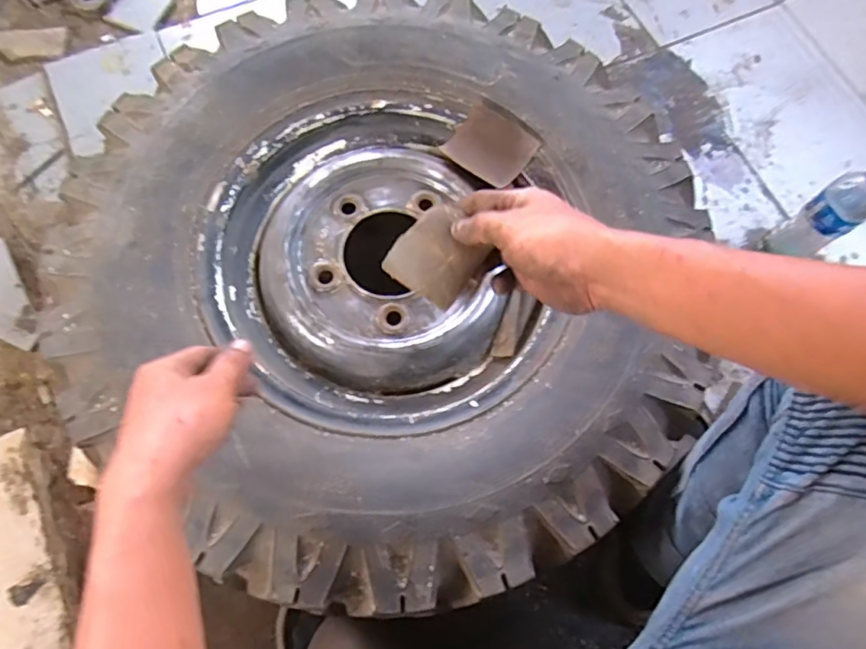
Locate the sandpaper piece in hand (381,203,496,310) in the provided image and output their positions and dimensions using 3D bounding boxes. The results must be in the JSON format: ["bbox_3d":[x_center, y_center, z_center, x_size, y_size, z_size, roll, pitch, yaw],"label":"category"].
[{"bbox_3d":[0.004,-0.053,0.437,0.060,0.015,0.066,38,76,10],"label":"sandpaper piece in hand"}]

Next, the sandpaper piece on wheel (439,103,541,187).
[{"bbox_3d":[0.073,-0.228,0.710,0.098,0.021,0.082,42,100,9],"label":"sandpaper piece on wheel"}]

